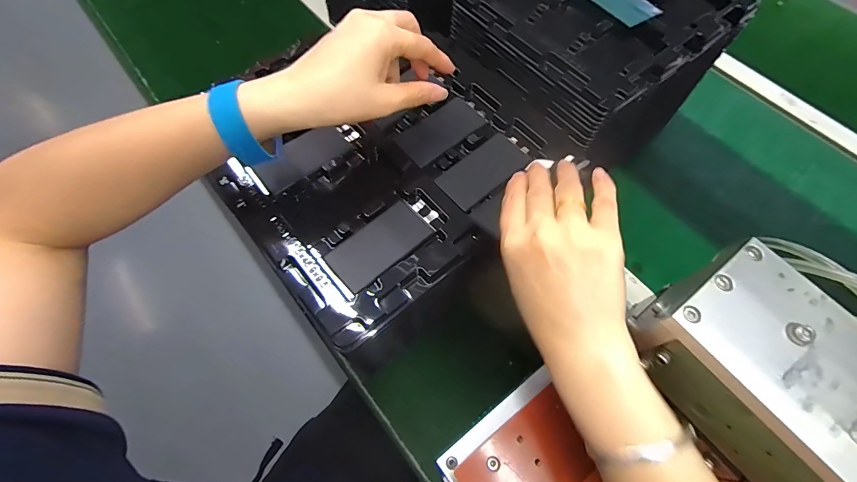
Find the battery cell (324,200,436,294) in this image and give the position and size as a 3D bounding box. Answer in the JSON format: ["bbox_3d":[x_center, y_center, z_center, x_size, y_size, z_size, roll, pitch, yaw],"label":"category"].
[{"bbox_3d":[-0.040,0.003,0.320,0.083,0.005,0.045,-40,71,-18],"label":"battery cell"}]

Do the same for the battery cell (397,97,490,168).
[{"bbox_3d":[0.012,-0.105,0.370,0.085,0.006,0.043,-38,71,-17],"label":"battery cell"}]

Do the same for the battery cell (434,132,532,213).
[{"bbox_3d":[0.051,-0.065,0.353,0.088,0.004,0.043,-39,71,-17],"label":"battery cell"}]

